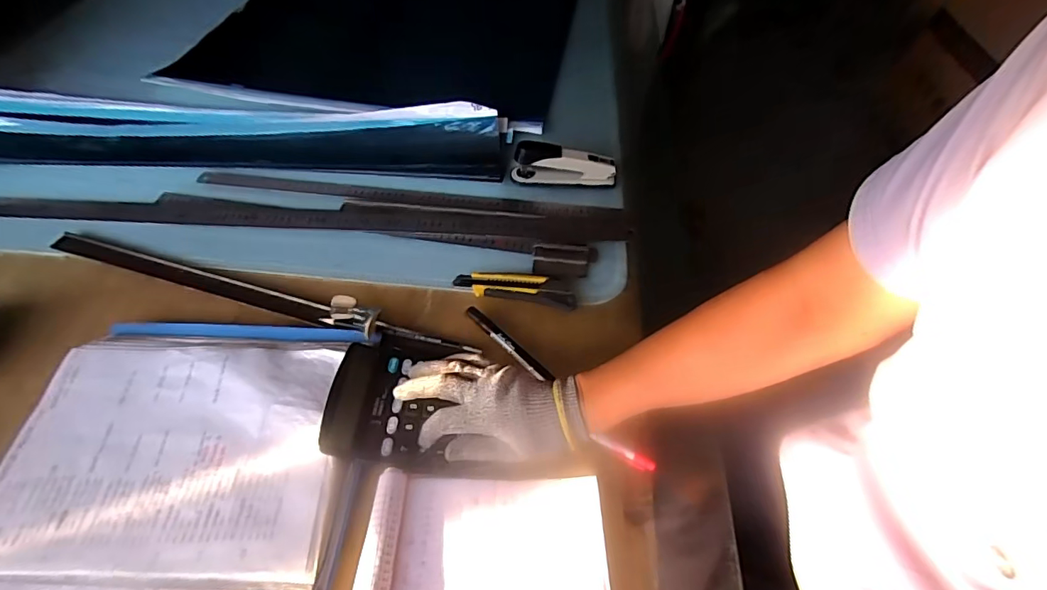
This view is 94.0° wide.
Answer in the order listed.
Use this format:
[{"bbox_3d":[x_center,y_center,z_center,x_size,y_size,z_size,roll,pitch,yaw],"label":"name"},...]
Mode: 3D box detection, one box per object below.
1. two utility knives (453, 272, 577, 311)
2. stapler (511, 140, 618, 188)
[{"bbox_3d":[-0.010,-0.006,0.598,0.146,0.023,0.040,7,53,3],"label":"two utility knives"},{"bbox_3d":[0.060,-0.188,0.711,0.148,0.058,0.025,4,53,1],"label":"stapler"}]

